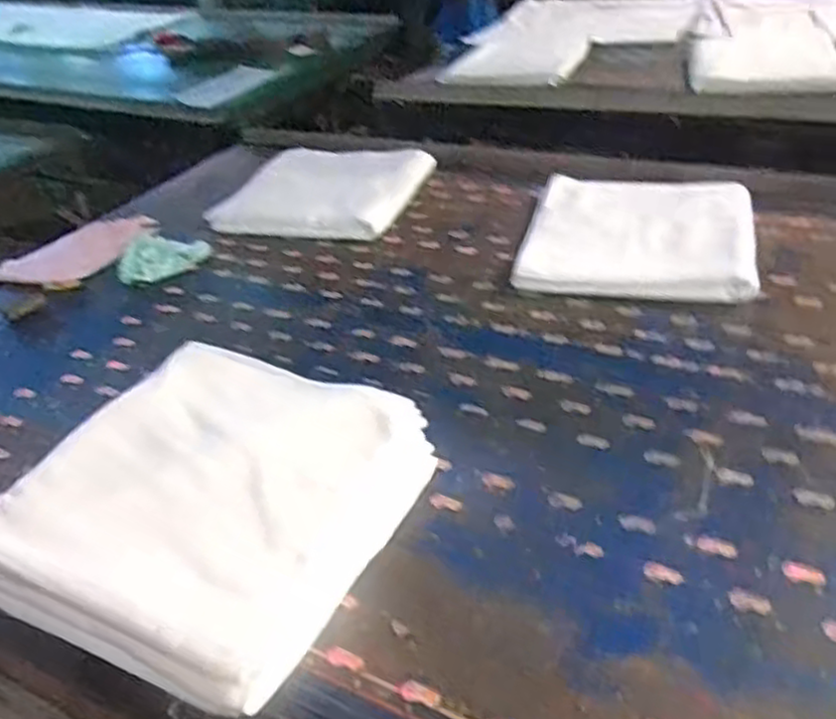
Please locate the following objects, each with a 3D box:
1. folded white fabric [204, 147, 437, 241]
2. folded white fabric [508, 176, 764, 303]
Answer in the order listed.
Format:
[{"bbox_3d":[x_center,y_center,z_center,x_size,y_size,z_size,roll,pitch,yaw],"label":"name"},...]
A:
[{"bbox_3d":[-0.185,-0.364,1.502,0.371,0.047,0.433,8,39,19],"label":"folded white fabric"},{"bbox_3d":[0.357,-0.205,1.189,0.338,0.036,0.379,6,36,16],"label":"folded white fabric"}]

